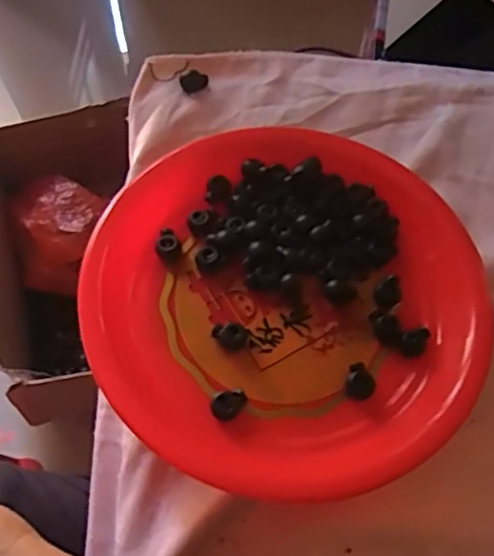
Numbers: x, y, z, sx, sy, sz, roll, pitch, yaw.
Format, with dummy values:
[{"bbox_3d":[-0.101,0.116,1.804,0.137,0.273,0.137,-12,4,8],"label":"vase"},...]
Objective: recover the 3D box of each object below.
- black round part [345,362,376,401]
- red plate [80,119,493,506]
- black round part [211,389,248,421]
[{"bbox_3d":[0.072,0.066,0.395,0.018,0.009,0.022,5,68,1],"label":"black round part"},{"bbox_3d":[0.030,0.009,0.422,0.252,0.048,0.262,0,68,-1],"label":"red plate"},{"bbox_3d":[-0.011,0.078,0.379,0.022,0.011,0.016,-22,71,-11],"label":"black round part"}]

